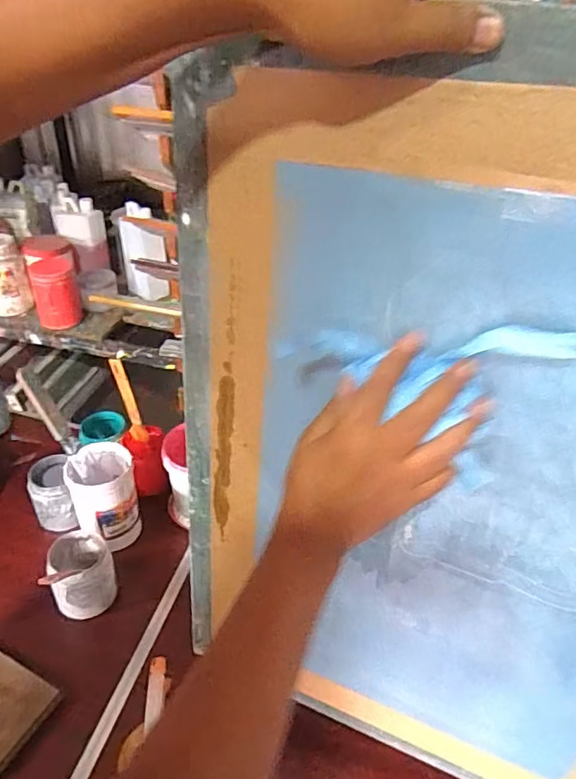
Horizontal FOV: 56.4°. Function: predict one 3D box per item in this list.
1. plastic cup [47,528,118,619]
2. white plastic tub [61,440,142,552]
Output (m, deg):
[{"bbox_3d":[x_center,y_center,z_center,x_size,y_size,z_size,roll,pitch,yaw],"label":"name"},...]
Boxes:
[{"bbox_3d":[-0.294,0.260,0.769,0.084,0.090,0.098,-16,42,-23],"label":"plastic cup"},{"bbox_3d":[-0.284,0.177,0.844,0.097,0.153,0.104,-13,41,-21],"label":"white plastic tub"}]

